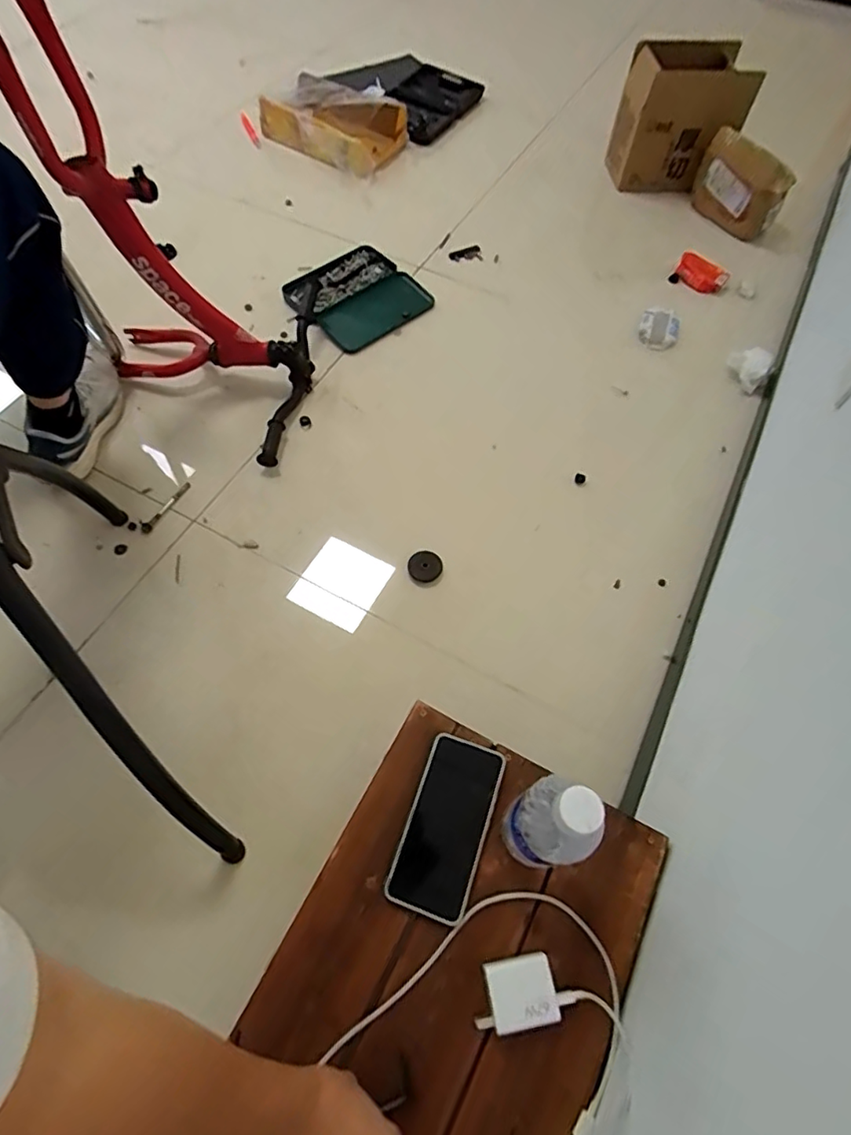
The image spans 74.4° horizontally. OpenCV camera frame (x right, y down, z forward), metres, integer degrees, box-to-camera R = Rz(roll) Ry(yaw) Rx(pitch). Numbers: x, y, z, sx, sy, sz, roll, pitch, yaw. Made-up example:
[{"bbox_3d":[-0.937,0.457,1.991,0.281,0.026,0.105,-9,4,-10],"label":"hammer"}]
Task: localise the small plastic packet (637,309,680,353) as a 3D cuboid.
[{"bbox_3d":[0.498,-0.511,1.196,0.084,0.042,0.102,22,66,11],"label":"small plastic packet"}]

